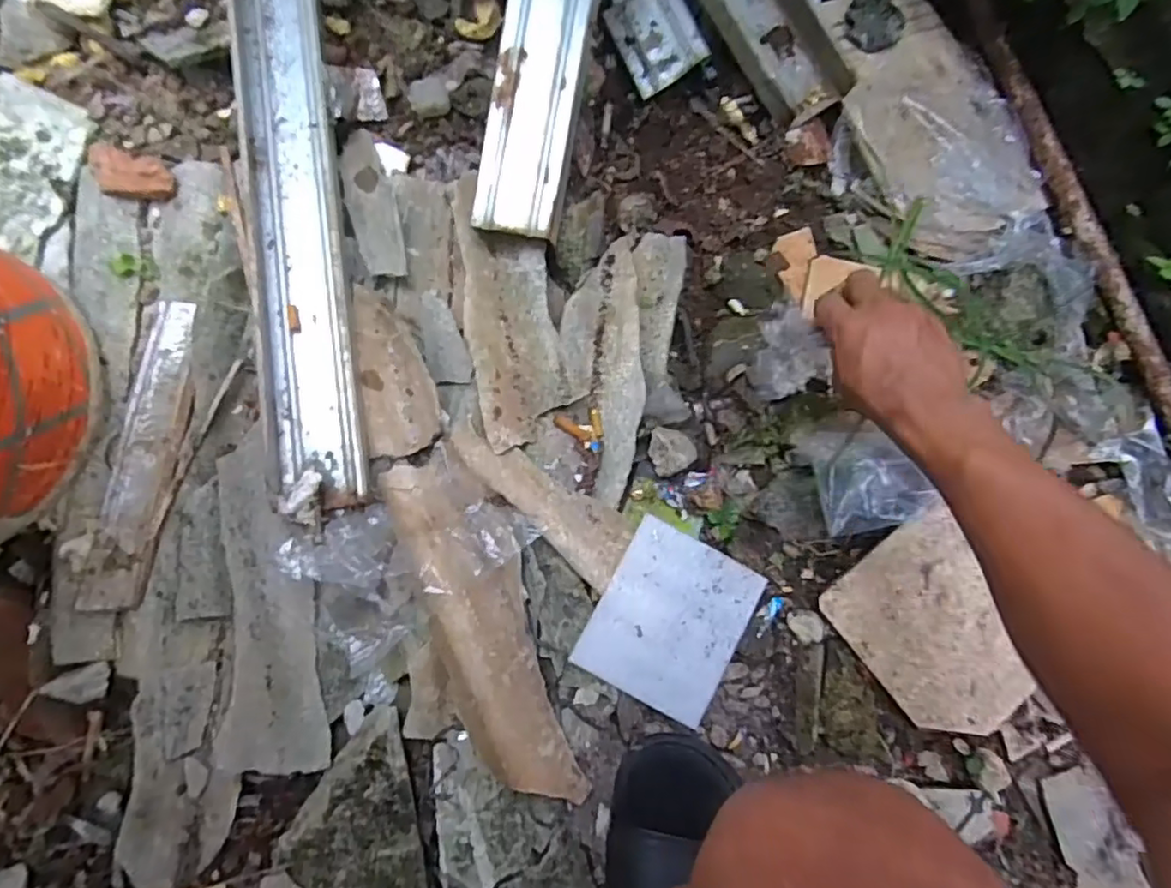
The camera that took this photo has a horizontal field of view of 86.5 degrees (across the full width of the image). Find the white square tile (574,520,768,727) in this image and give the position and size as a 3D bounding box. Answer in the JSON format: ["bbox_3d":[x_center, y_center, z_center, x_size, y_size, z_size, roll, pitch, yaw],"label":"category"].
[{"bbox_3d":[0.074,0.149,0.529,0.120,0.005,0.138,29,80,1],"label":"white square tile"}]

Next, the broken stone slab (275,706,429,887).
[{"bbox_3d":[-0.182,0.302,0.481,0.103,0.020,0.159,-13,81,-9],"label":"broken stone slab"}]

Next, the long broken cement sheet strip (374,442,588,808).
[{"bbox_3d":[-0.084,0.150,0.515,0.088,0.030,0.303,-18,83,-6],"label":"long broken cement sheet strip"}]

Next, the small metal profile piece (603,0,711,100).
[{"bbox_3d":[0.070,-0.407,0.619,0.073,0.009,0.100,-25,86,21],"label":"small metal profile piece"}]

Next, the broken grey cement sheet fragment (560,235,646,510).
[{"bbox_3d":[0.017,-0.073,0.591,0.072,0.033,0.249,-1,79,-7],"label":"broken grey cement sheet fragment"}]

